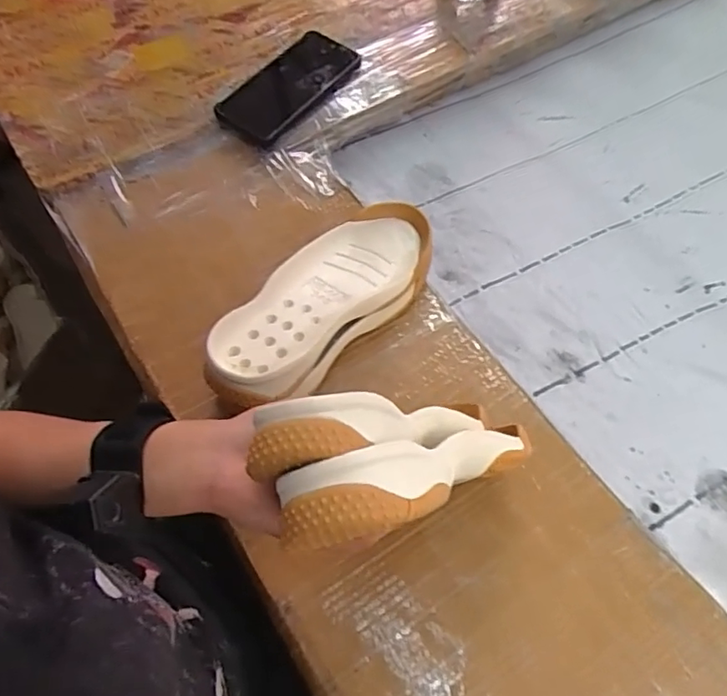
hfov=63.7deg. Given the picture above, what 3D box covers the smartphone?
[{"bbox_3d":[-0.083,-0.288,0.643,0.090,0.013,0.163,34,68,21],"label":"smartphone"}]

